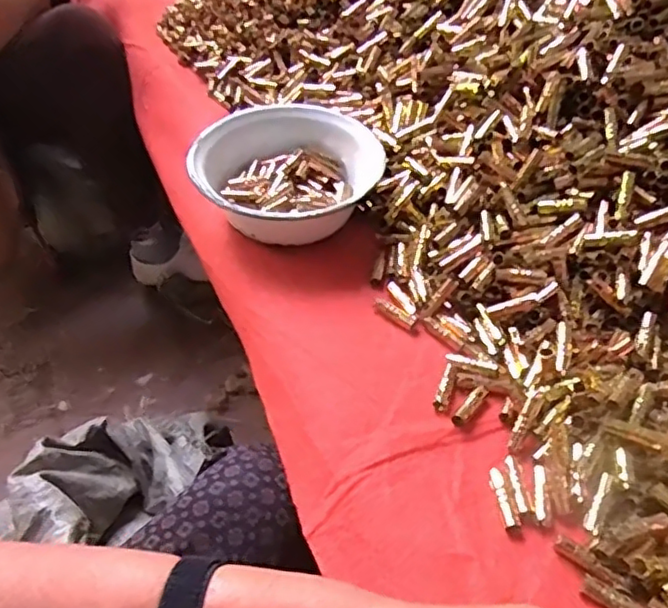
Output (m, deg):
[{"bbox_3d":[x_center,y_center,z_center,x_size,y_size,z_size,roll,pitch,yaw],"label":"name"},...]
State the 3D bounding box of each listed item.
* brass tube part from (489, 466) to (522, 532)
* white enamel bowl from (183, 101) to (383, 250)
[{"bbox_3d":[0.111,0.127,0.412,0.010,0.006,0.042,-6,47,-6],"label":"brass tube part"},{"bbox_3d":[-0.044,-0.127,0.620,0.180,0.071,0.165,0,47,0],"label":"white enamel bowl"}]

